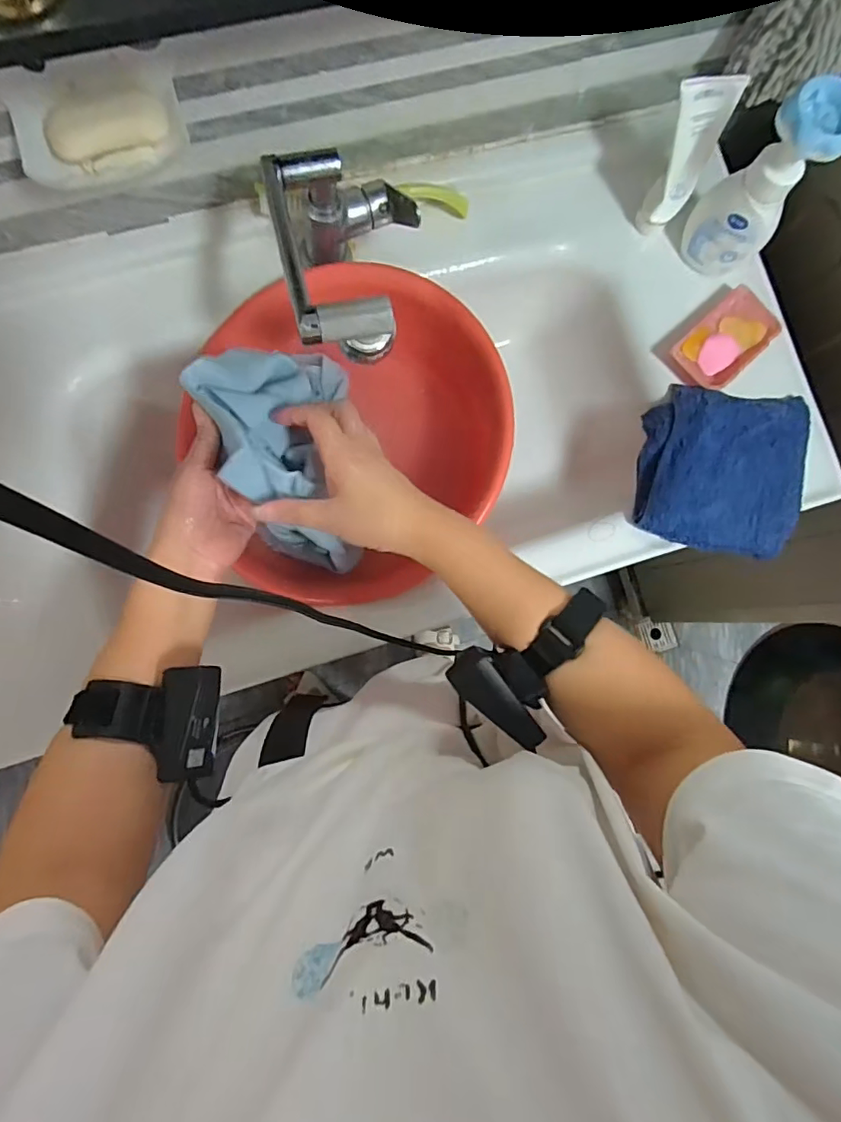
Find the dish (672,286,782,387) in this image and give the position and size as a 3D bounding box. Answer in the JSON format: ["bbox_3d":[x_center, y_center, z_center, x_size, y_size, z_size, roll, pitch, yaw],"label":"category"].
[{"bbox_3d":[0.355,-0.255,0.634,0.114,0.031,0.074,-44,88,-8],"label":"dish"}]

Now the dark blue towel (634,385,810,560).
[{"bbox_3d":[0.350,-0.104,0.628,0.181,0.033,0.187,10,83,-3],"label":"dark blue towel"}]

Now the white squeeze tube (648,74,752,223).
[{"bbox_3d":[0.284,-0.430,0.576,0.047,0.137,0.027,-13,63,-6],"label":"white squeeze tube"}]

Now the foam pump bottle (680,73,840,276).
[{"bbox_3d":[0.355,-0.388,0.565,0.083,0.183,0.068,45,82,1],"label":"foam pump bottle"}]

